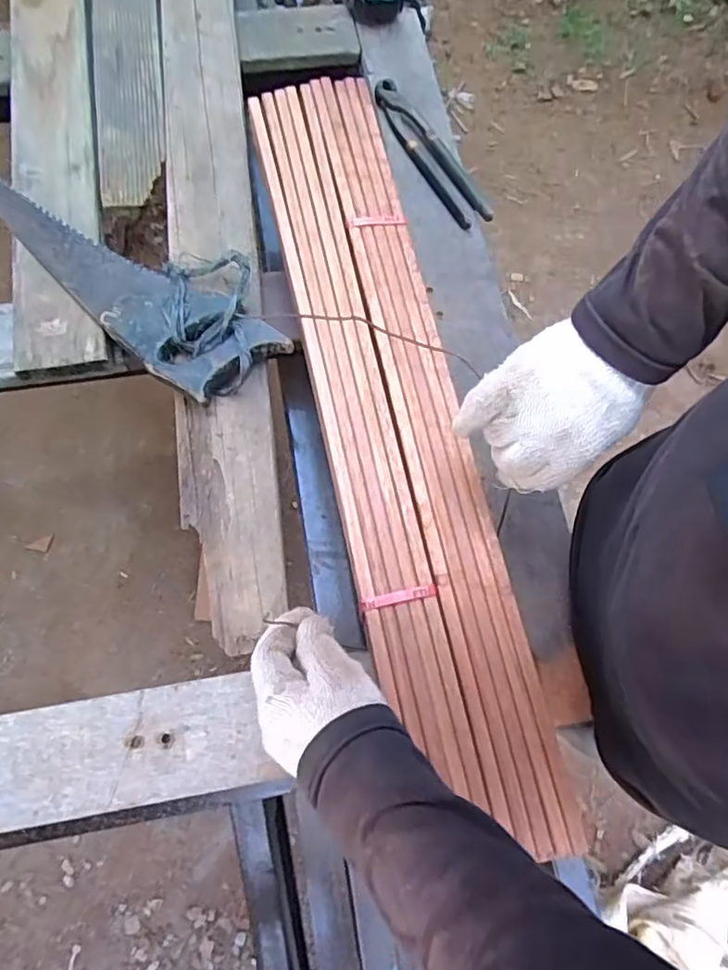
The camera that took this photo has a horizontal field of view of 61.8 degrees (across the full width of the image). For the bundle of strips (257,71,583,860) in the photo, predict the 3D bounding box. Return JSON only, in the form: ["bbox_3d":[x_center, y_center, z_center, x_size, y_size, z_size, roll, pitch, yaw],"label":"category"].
[{"bbox_3d":[0.019,-0.087,0.546,0.125,0.017,0.734,-12,71,-6],"label":"bundle of strips"}]

